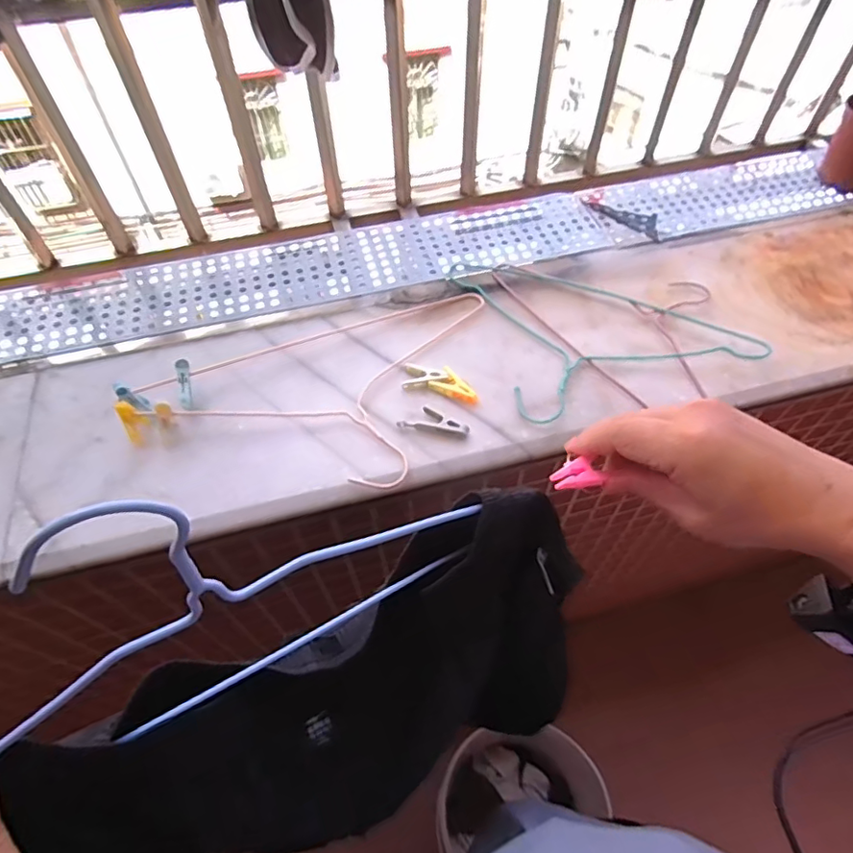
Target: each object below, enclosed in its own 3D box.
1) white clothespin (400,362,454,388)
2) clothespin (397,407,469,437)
[{"bbox_3d":[0.001,-0.062,0.658,0.059,0.012,0.035,1,53,3],"label":"white clothespin"},{"bbox_3d":[0.010,-0.008,0.618,0.079,0.014,0.031,8,54,8],"label":"clothespin"}]

